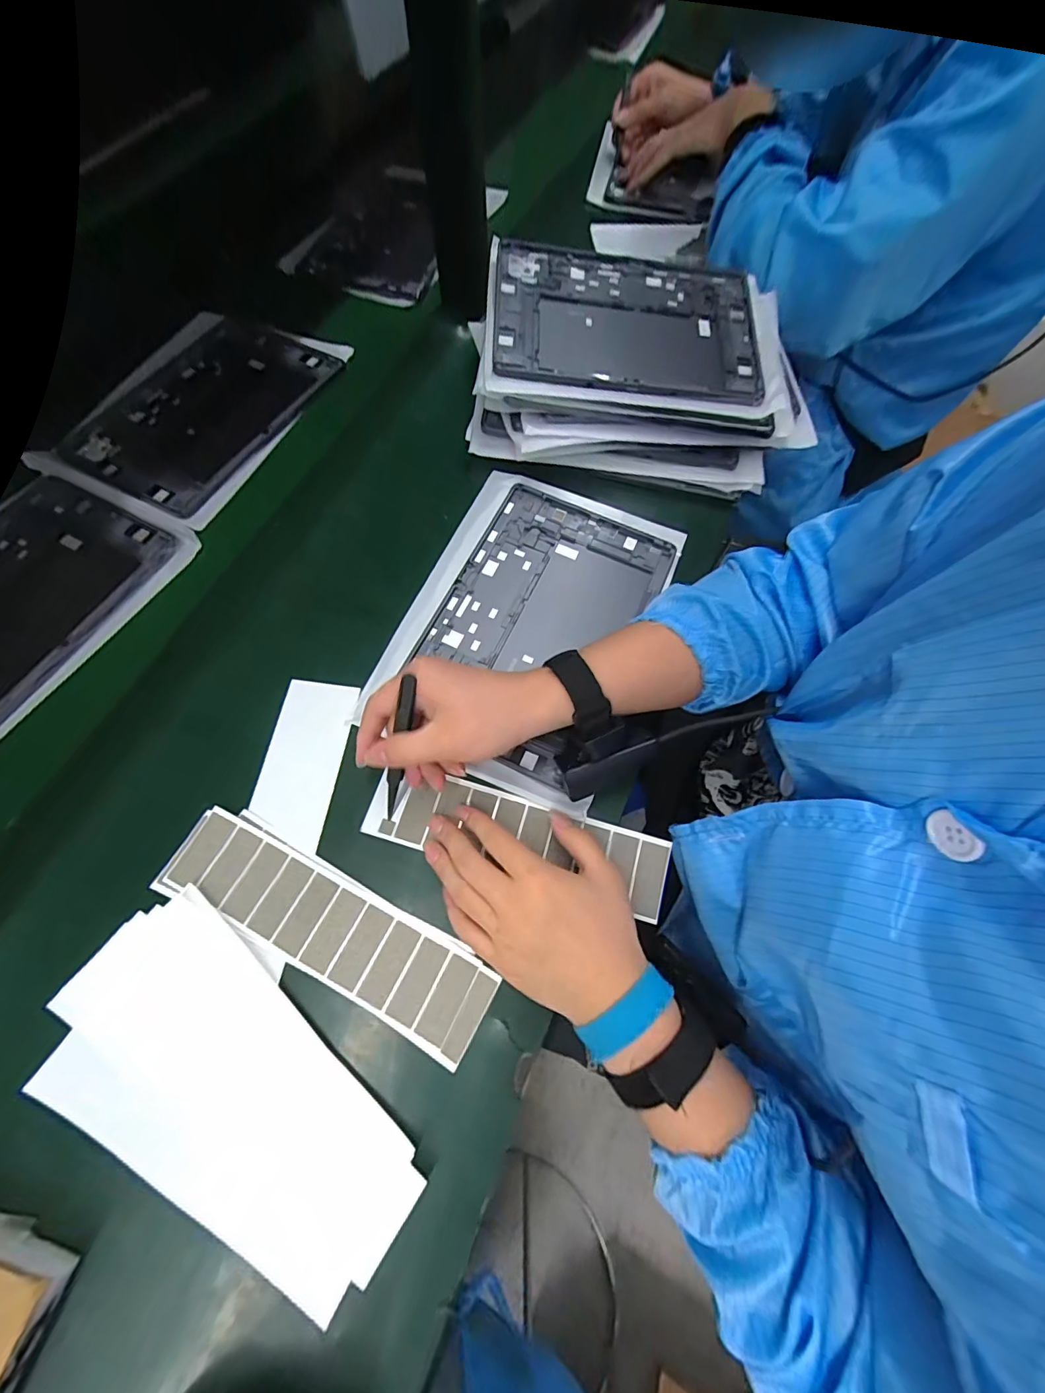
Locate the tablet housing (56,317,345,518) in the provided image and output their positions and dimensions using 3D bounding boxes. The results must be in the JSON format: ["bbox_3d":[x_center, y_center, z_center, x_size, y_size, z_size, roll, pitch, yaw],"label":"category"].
[{"bbox_3d":[-0.347,-0.319,0.518,0.207,0.015,0.264,25,70,9],"label":"tablet housing"}]

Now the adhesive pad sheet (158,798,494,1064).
[{"bbox_3d":[-0.132,0.154,0.320,0.233,0.004,0.058,26,70,7],"label":"adhesive pad sheet"}]

